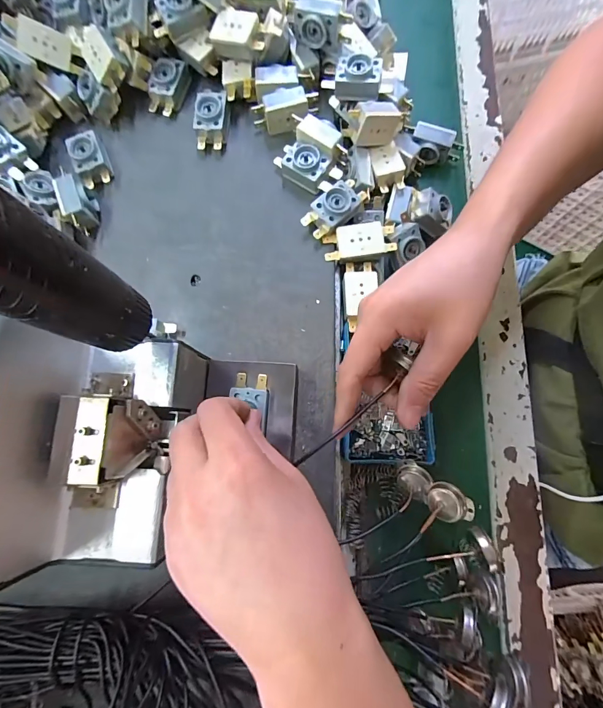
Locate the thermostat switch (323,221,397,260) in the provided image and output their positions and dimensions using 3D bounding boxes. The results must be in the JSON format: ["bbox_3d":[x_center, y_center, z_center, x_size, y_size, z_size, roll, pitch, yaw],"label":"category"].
[{"bbox_3d":[0.049,-0.093,0.307,0.058,0.013,0.028,-5,78,0],"label":"thermostat switch"}]

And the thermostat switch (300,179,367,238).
[{"bbox_3d":[0.028,-0.125,0.310,0.031,0.023,0.057,44,82,9],"label":"thermostat switch"}]

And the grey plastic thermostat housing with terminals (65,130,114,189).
[{"bbox_3d":[-0.189,-0.174,0.327,0.028,0.019,0.044,-22,79,-3],"label":"grey plastic thermostat housing with terminals"}]

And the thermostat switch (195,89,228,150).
[{"bbox_3d":[-0.080,-0.209,0.329,0.028,0.023,0.043,1,79,1],"label":"thermostat switch"}]

